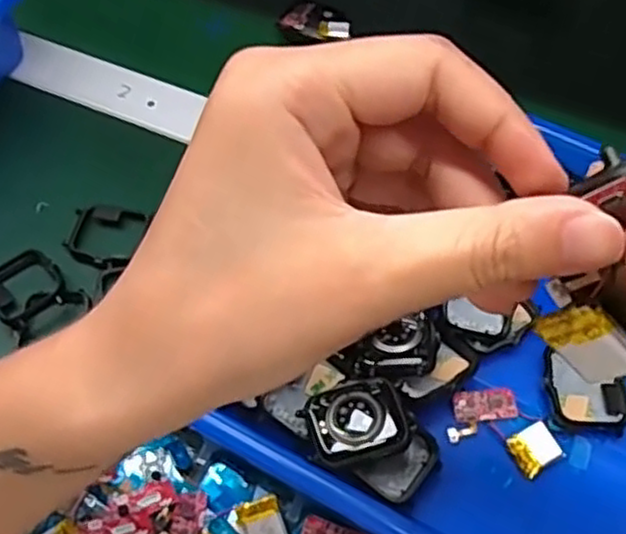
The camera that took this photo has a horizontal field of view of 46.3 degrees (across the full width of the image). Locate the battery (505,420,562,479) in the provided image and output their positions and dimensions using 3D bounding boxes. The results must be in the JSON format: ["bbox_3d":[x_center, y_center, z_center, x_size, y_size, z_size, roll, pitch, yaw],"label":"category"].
[{"bbox_3d":[0.101,0.083,0.333,0.021,0.005,0.019,-24,60,-16],"label":"battery"}]

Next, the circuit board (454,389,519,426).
[{"bbox_3d":[0.081,0.065,0.343,0.029,0.004,0.015,-6,57,-5],"label":"circuit board"}]

